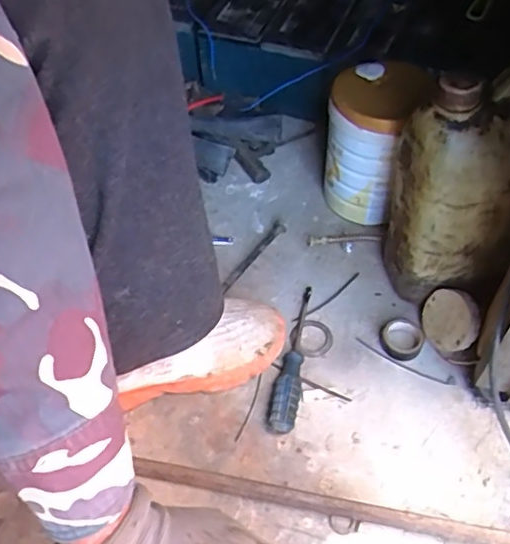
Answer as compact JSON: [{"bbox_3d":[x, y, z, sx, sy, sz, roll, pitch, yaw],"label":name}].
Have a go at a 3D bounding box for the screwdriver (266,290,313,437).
[{"bbox_3d":[0.045,0.091,0.661,0.030,0.029,0.190,8,54,9],"label":"screwdriver"}]

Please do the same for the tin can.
[{"bbox_3d":[0.152,-0.165,0.754,0.107,0.182,0.118,22,57,19],"label":"tin can"}]

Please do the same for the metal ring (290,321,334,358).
[{"bbox_3d":[0.068,0.079,0.689,0.047,0.009,0.051,-2,53,2],"label":"metal ring"}]

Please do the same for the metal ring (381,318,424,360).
[{"bbox_3d":[0.168,0.076,0.667,0.049,0.016,0.050,-2,53,2],"label":"metal ring"}]

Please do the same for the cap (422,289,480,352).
[{"bbox_3d":[0.219,0.054,0.653,0.022,0.066,0.065,7,64,-38],"label":"cap"}]

